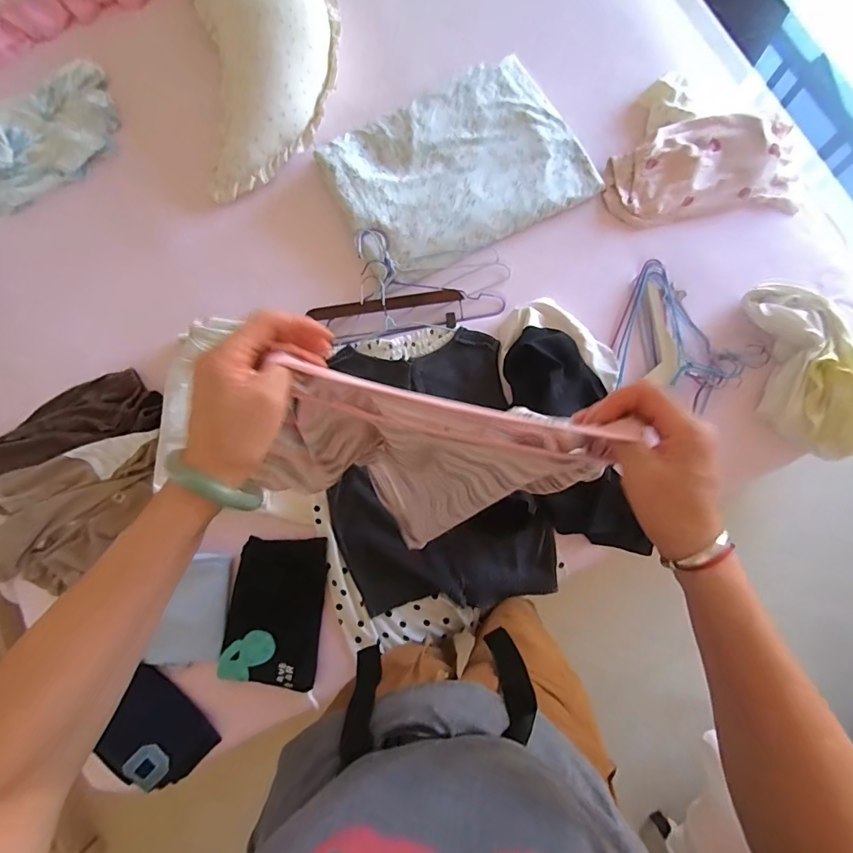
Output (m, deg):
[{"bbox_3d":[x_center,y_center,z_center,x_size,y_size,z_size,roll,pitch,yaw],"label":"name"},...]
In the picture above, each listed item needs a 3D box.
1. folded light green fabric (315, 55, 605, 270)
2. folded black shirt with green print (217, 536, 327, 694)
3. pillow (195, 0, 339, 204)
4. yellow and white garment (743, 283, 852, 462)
[{"bbox_3d":[0.064,-0.520,0.932,0.488,0.034,0.341,-28,81,-4],"label":"folded light green fabric"},{"bbox_3d":[-0.267,0.324,0.819,0.161,0.024,0.240,5,80,2],"label":"folded black shirt with green print"},{"bbox_3d":[-0.402,-0.911,0.979,0.370,0.143,0.783,-19,80,-2],"label":"pillow"},{"bbox_3d":[0.681,-0.107,0.832,0.163,0.085,0.338,-19,80,-2],"label":"yellow and white garment"}]

